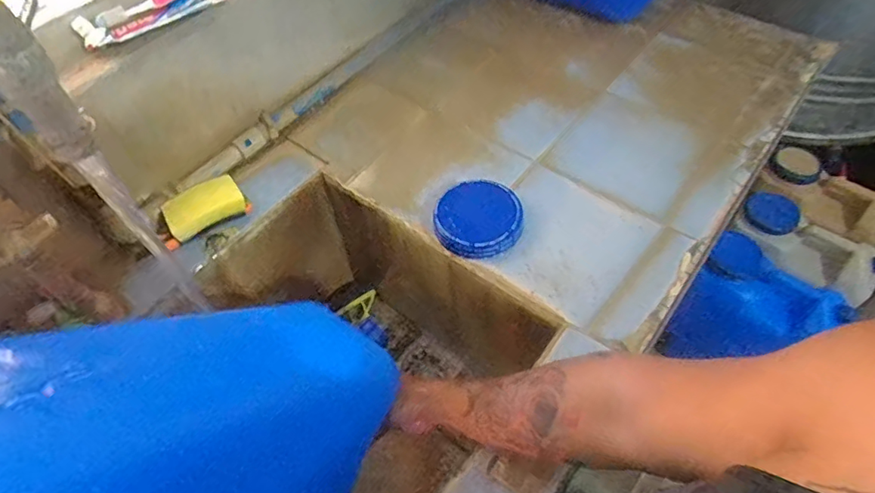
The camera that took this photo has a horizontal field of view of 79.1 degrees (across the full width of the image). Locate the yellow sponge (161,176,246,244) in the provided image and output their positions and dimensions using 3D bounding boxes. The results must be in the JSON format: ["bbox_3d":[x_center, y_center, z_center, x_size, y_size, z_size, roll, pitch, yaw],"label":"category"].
[{"bbox_3d":[-0.331,-0.057,0.750,0.109,0.060,0.026,-38,29,-32],"label":"yellow sponge"}]

